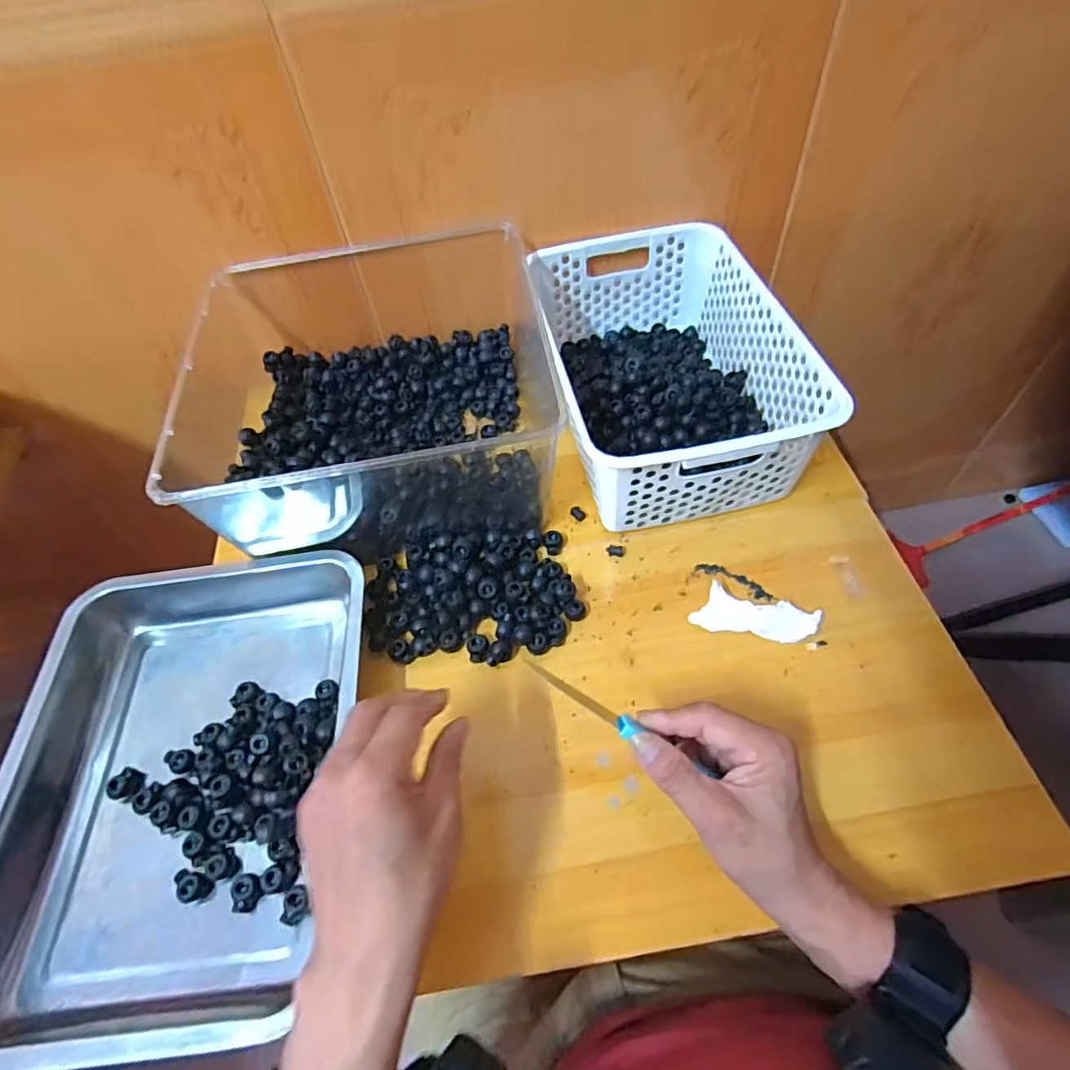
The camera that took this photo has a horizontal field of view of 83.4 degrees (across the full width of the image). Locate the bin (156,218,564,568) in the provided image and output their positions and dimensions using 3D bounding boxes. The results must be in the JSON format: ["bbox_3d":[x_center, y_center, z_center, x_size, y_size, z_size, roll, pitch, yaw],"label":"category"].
[{"bbox_3d":[-0.161,-0.130,0.564,0.325,0.118,0.302,-10,54,-2],"label":"bin"}]

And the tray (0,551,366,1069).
[{"bbox_3d":[-0.244,0.158,0.423,0.241,0.048,0.319,-8,56,0],"label":"tray"}]

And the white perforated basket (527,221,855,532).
[{"bbox_3d":[0.120,-0.158,0.569,0.205,0.100,0.304,-12,56,-3],"label":"white perforated basket"}]

